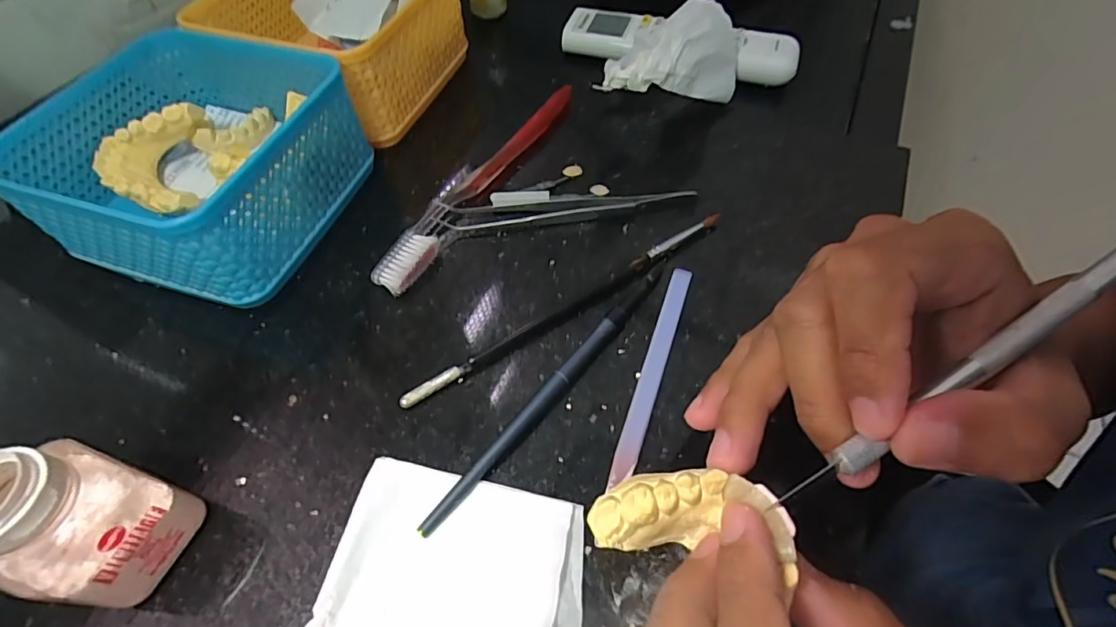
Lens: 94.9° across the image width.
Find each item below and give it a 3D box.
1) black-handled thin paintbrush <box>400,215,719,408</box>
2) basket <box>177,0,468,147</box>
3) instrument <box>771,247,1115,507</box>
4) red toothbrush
[{"bbox_3d":[0.009,-0.006,0.254,0.186,0.007,0.007,-30,61,-17],"label":"black-handled thin paintbrush"},{"bbox_3d":[-0.145,-0.187,0.341,0.132,0.061,0.126,16,59,13],"label":"basket"},{"bbox_3d":[0.115,0.014,0.140,0.133,0.004,0.008,-32,61,-7],"label":"instrument"},{"bbox_3d":[-0.044,-0.081,0.301,0.021,0.014,0.181,25,61,17],"label":"red toothbrush"}]

